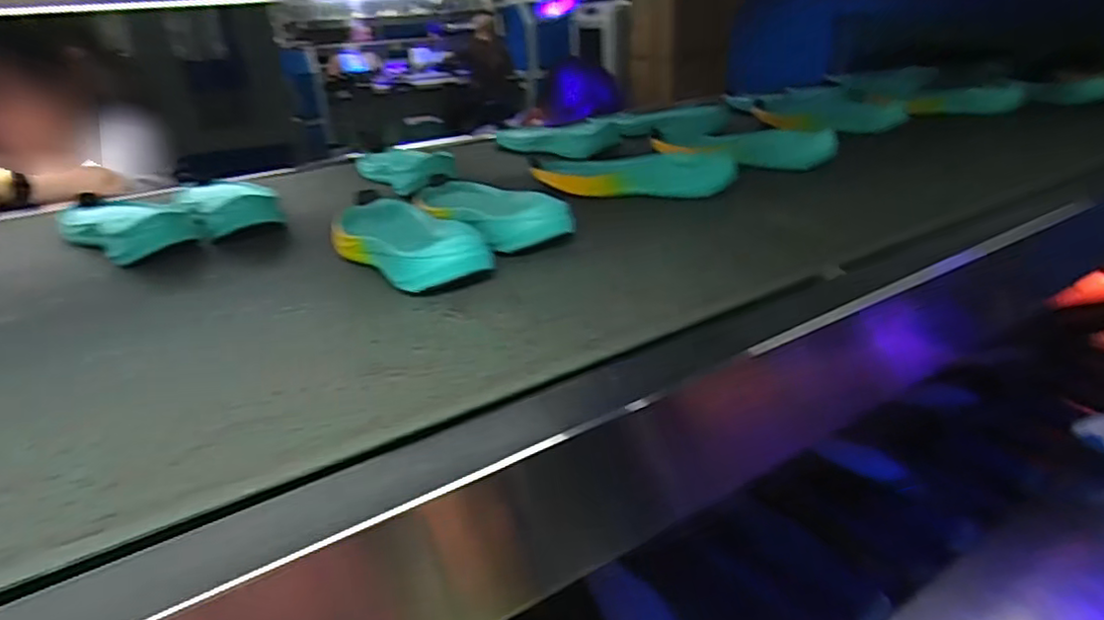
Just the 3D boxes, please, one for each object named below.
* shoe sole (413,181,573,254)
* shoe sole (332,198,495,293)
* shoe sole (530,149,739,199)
[{"bbox_3d":[-0.078,-0.102,0.643,0.082,0.034,0.234,-18,29,-27],"label":"shoe sole"},{"bbox_3d":[-0.134,-0.064,0.565,0.091,0.040,0.218,-17,28,-25],"label":"shoe sole"},{"bbox_3d":[0.090,-0.158,0.736,0.226,0.038,0.103,2,26,13],"label":"shoe sole"}]

